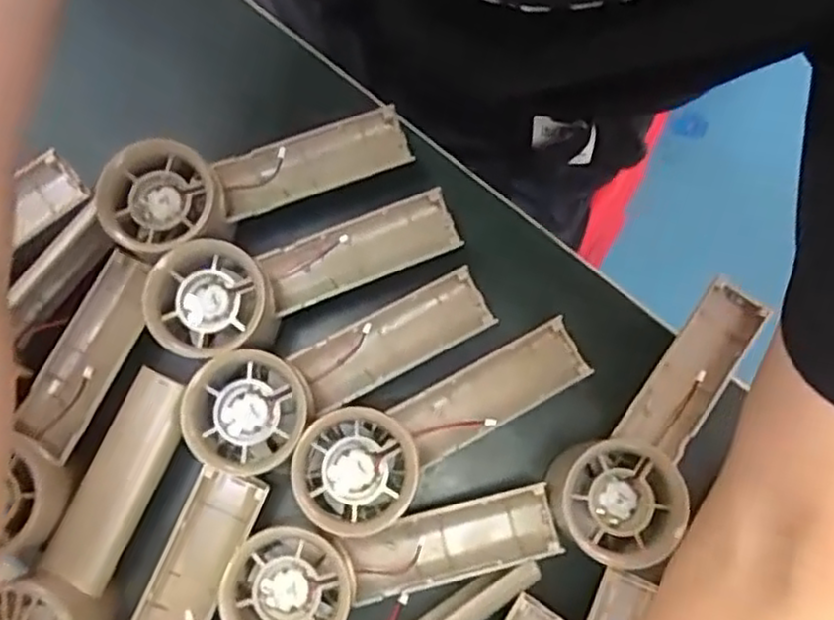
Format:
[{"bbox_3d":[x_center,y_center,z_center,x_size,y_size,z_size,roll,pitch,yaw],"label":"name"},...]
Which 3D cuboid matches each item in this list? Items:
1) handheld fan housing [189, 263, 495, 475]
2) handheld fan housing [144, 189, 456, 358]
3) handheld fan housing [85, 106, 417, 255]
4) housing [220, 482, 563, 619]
[{"bbox_3d":[-0.038,0.029,0.350,0.156,0.033,0.052,-26,80,-20],"label":"handheld fan housing"},{"bbox_3d":[-0.056,-0.019,0.358,0.155,0.031,0.056,-21,79,-19],"label":"handheld fan housing"},{"bbox_3d":[-0.083,-0.070,0.367,0.159,0.037,0.053,-20,79,-20],"label":"handheld fan housing"},{"bbox_3d":[-0.011,0.113,0.326,0.152,0.034,0.053,-19,80,-5],"label":"housing"}]

